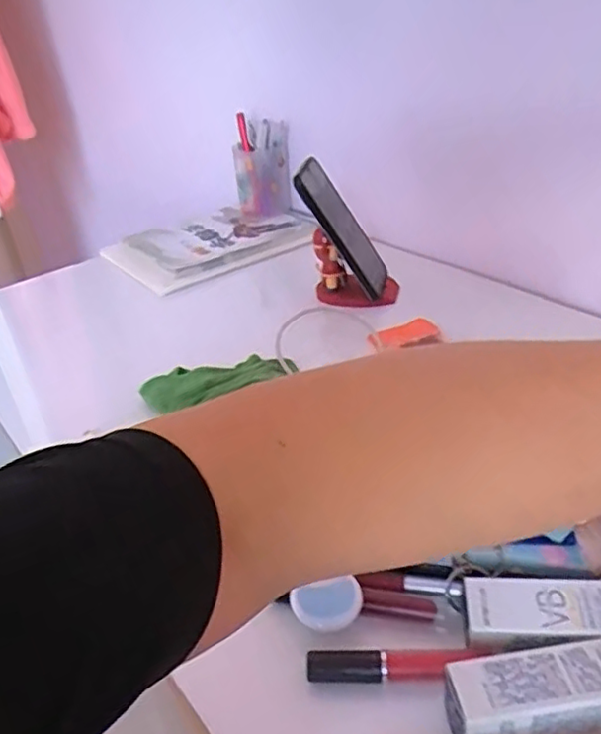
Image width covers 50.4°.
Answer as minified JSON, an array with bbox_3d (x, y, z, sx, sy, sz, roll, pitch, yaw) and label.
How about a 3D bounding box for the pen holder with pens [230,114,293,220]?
[{"bbox_3d":[-0.059,-0.301,0.966,0.081,0.131,0.091,-9,32,-4],"label":"pen holder with pens"}]

